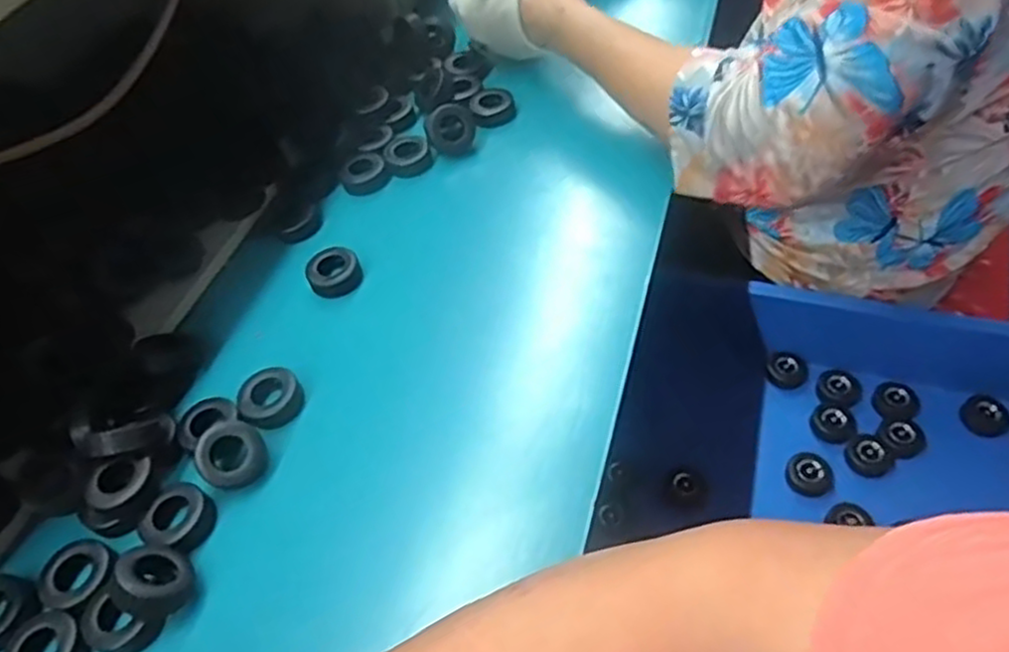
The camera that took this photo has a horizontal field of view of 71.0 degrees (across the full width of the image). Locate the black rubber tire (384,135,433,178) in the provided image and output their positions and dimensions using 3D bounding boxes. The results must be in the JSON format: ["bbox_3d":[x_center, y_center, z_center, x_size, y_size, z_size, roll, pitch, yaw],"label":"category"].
[{"bbox_3d":[-0.078,-0.137,0.569,0.037,0.015,0.035,-3,51,4],"label":"black rubber tire"}]

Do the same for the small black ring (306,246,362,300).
[{"bbox_3d":[-0.119,-0.038,0.493,0.036,0.017,0.031,-22,52,-11],"label":"small black ring"}]

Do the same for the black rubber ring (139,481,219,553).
[{"bbox_3d":[-0.183,0.105,0.391,0.039,0.014,0.034,1,52,7],"label":"black rubber ring"}]

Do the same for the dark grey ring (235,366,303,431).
[{"bbox_3d":[-0.145,0.044,0.436,0.038,0.016,0.036,-3,51,4],"label":"dark grey ring"}]

